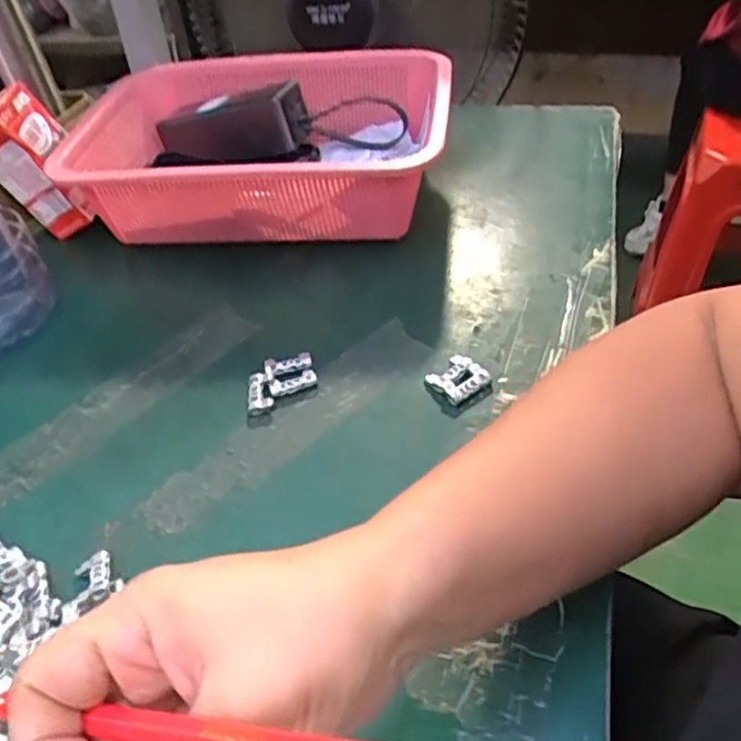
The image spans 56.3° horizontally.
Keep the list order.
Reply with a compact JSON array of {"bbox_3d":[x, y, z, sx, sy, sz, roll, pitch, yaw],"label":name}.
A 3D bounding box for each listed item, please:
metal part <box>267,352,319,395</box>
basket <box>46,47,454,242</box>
[{"bbox_3d":[-0.051,0.002,0.441,0.030,0.006,0.030,-14,43,-8],"label":"metal part"},{"bbox_3d":[-0.081,-0.190,0.590,0.284,0.092,0.222,2,44,10],"label":"basket"}]

